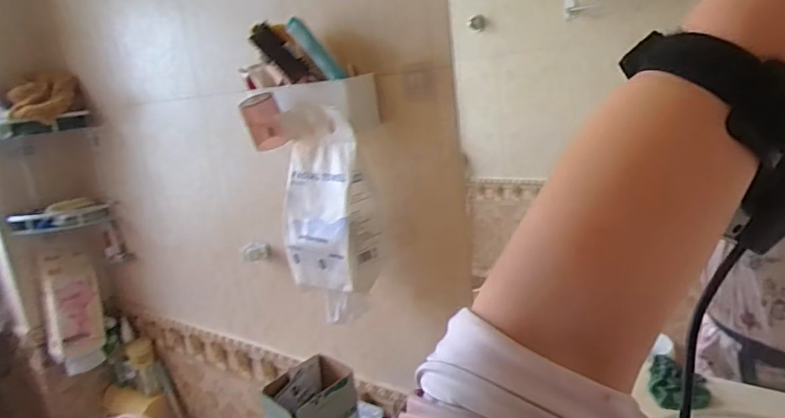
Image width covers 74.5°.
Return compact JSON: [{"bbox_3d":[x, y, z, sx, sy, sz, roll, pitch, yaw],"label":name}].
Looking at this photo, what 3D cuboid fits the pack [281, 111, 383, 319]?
[{"bbox_3d":[-0.111,0.013,0.856,0.158,0.336,0.078,4,18,35],"label":"pack"}]

